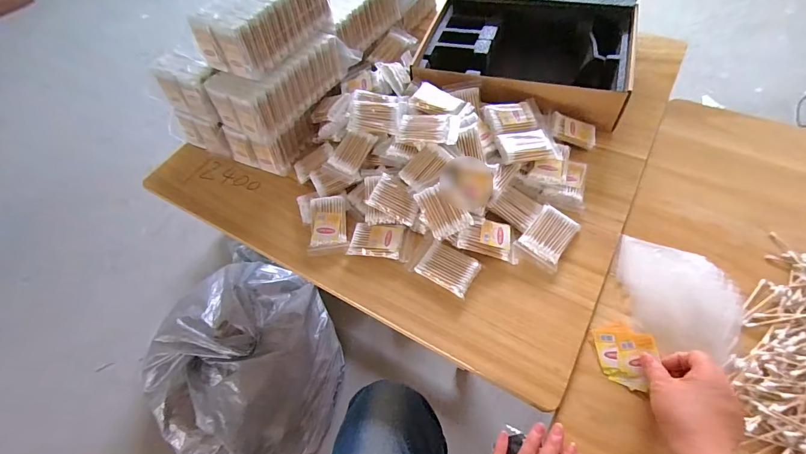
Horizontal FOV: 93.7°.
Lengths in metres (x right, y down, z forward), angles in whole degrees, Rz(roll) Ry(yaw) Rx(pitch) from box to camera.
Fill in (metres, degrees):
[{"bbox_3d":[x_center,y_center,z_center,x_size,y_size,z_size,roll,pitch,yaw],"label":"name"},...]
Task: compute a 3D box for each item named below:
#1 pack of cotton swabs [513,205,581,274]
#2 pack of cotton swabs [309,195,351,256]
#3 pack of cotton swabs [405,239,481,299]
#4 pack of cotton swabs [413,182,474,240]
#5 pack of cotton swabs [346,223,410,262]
[{"bbox_3d":[0.207,0.015,0.535,0.061,0.026,0.083,36,68,24],"label":"pack of cotton swabs"},{"bbox_3d":[-0.114,-0.004,0.577,0.057,0.015,0.087,-4,76,-5],"label":"pack of cotton swabs"},{"bbox_3d":[0.056,0.055,0.528,0.090,0.016,0.057,27,64,20],"label":"pack of cotton swabs"},{"bbox_3d":[0.056,-0.026,0.532,0.054,0.017,0.074,-24,58,-9],"label":"pack of cotton swabs"},{"bbox_3d":[-0.034,0.021,0.562,0.087,0.014,0.056,6,59,9],"label":"pack of cotton swabs"}]

